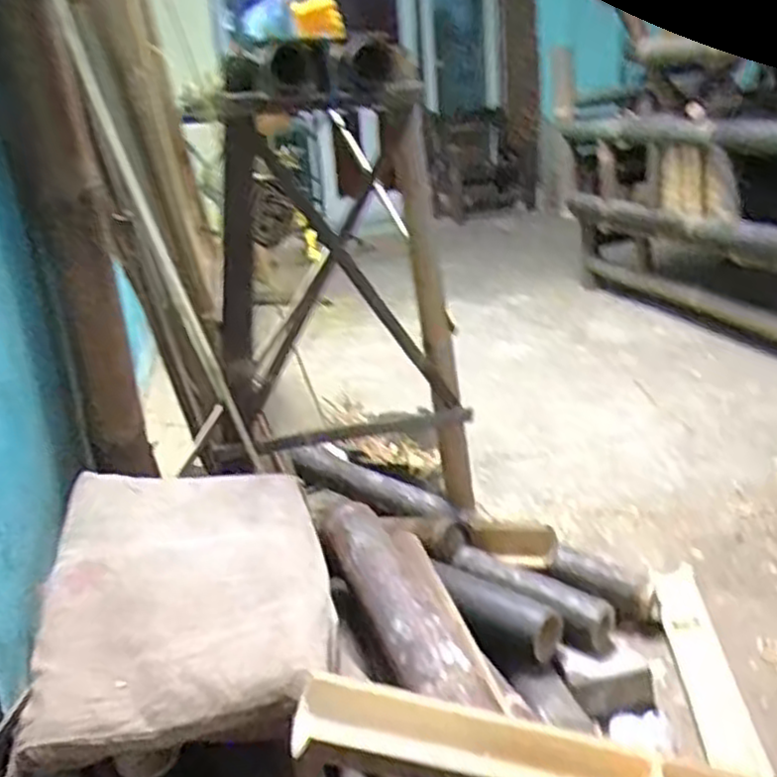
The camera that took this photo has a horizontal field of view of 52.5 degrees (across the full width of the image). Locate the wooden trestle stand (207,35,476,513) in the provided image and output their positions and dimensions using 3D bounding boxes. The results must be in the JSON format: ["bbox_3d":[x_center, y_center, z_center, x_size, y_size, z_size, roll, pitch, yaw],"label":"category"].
[{"bbox_3d":[-0.092,-0.148,1.315,0.419,0.765,0.347,-4,20,4],"label":"wooden trestle stand"}]

